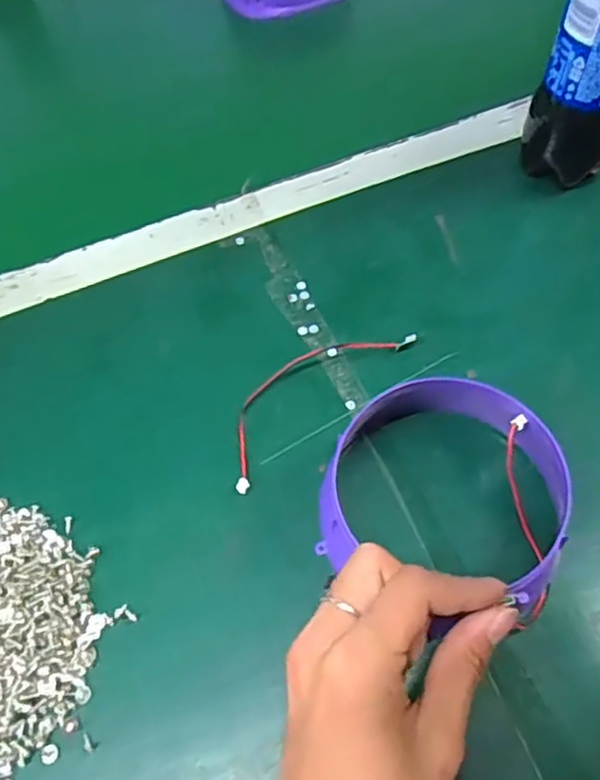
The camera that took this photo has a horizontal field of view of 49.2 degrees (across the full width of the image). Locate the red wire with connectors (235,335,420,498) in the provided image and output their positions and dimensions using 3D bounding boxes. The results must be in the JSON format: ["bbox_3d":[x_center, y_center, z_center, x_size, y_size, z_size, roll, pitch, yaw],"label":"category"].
[{"bbox_3d":[0.004,-0.002,0.394,0.140,0.015,0.048,-39,66,-19],"label":"red wire with connectors"}]

